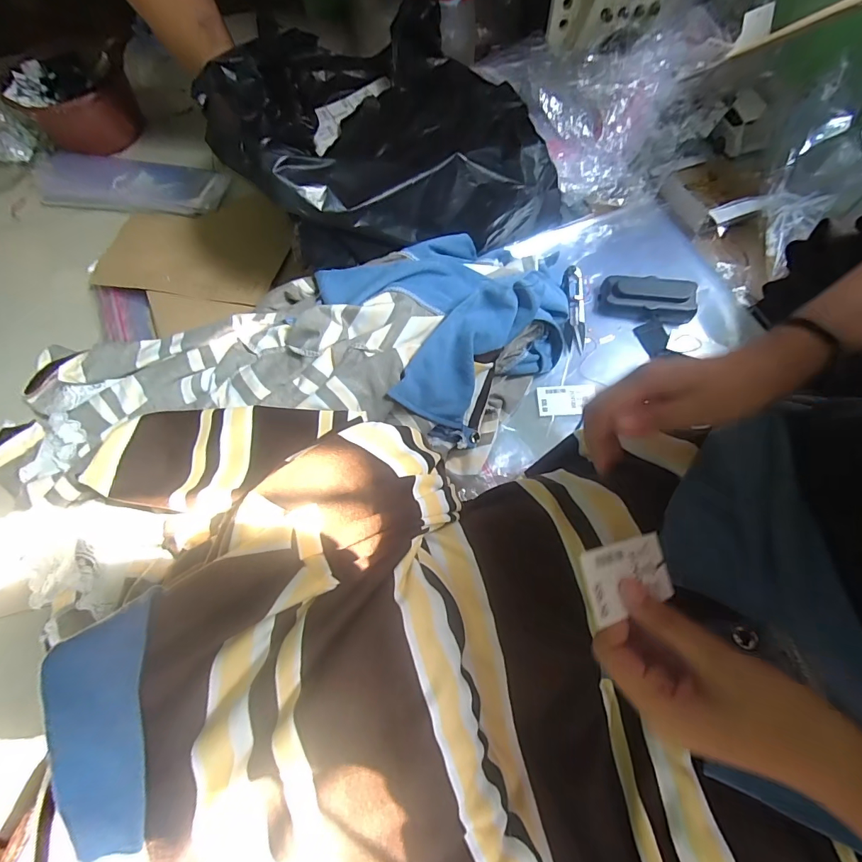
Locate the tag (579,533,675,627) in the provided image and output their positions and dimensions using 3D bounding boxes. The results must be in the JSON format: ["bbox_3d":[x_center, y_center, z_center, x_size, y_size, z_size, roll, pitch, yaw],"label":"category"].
[{"bbox_3d":[0.105,0.075,0.223,0.063,0.004,0.033,-3,73,-31],"label":"tag"}]

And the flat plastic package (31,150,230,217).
[{"bbox_3d":[-0.474,-0.382,0.642,0.324,0.029,0.103,8,68,6],"label":"flat plastic package"}]

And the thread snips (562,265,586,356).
[{"bbox_3d":[0.181,-0.154,0.527,0.026,0.019,0.117,1,67,3],"label":"thread snips"}]

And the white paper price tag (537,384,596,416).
[{"bbox_3d":[0.157,-0.037,0.484,0.065,0.005,0.038,-1,67,2],"label":"white paper price tag"}]

